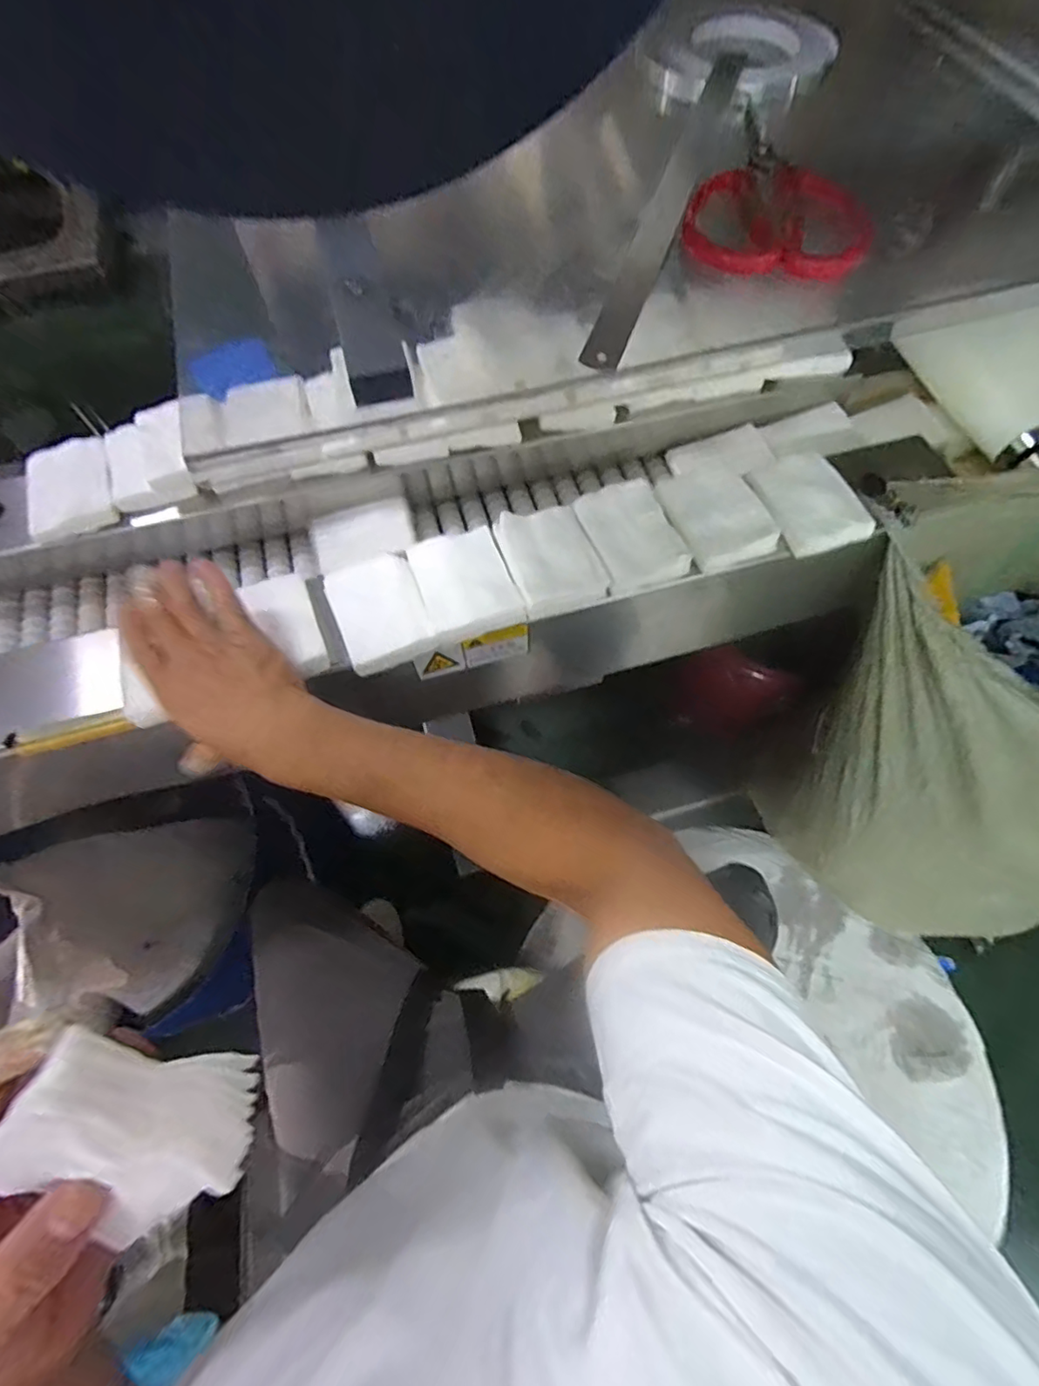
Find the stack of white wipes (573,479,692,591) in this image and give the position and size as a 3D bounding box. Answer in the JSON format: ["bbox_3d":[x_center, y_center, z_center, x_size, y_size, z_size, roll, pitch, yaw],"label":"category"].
[{"bbox_3d":[0.096,-0.143,0.505,0.071,0.016,0.103,-15,67,-7],"label":"stack of white wipes"}]

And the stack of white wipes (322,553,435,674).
[{"bbox_3d":[-0.117,-0.070,0.474,0.071,0.022,0.094,-21,67,-9],"label":"stack of white wipes"}]

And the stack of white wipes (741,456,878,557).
[{"bbox_3d":[0.264,-0.178,0.523,0.076,0.013,0.101,-19,67,-8],"label":"stack of white wipes"}]

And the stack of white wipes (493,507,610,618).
[{"bbox_3d":[0.025,-0.117,0.496,0.074,0.020,0.091,-18,67,-8],"label":"stack of white wipes"}]

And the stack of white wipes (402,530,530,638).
[{"bbox_3d":[-0.048,-0.097,0.487,0.076,0.021,0.097,-17,67,-8],"label":"stack of white wipes"}]

